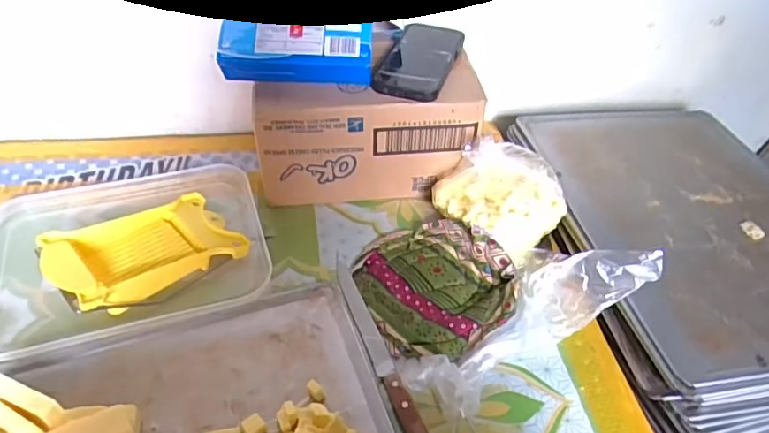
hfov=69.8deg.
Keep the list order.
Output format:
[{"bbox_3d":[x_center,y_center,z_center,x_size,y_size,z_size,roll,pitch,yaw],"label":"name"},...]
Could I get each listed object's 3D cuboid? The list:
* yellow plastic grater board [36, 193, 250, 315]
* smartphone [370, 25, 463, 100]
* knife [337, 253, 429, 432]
[{"bbox_3d":[-0.271,0.033,0.623,0.188,0.057,0.126,-30,53,-30],"label":"yellow plastic grater board"},{"bbox_3d":[0.045,-0.200,0.698,0.082,0.016,0.153,15,49,12],"label":"smartphone"},{"bbox_3d":[-0.005,0.138,0.566,0.020,0.011,0.272,-14,46,-18],"label":"knife"}]

